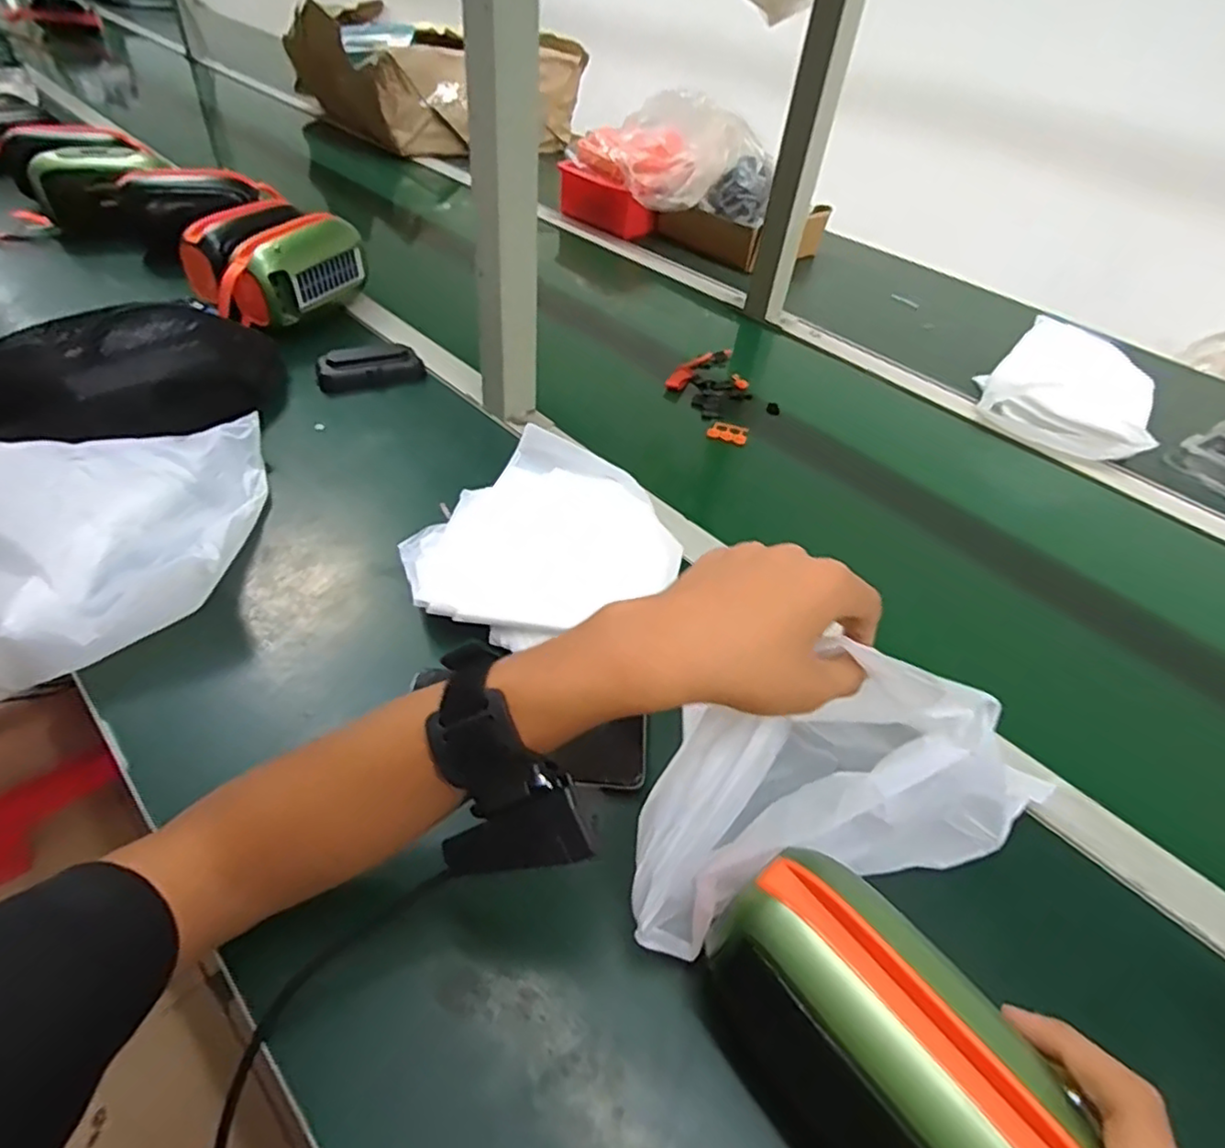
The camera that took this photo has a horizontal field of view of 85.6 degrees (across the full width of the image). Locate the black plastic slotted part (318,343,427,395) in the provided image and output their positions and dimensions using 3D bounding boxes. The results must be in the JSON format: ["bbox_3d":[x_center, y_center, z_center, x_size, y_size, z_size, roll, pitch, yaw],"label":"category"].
[{"bbox_3d":[-0.259,-0.221,0.712,0.109,0.033,0.039,-12,47,-19],"label":"black plastic slotted part"}]

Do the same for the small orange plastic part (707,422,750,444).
[{"bbox_3d":[0.123,-0.150,0.704,0.042,0.013,0.020,16,45,9],"label":"small orange plastic part"}]

